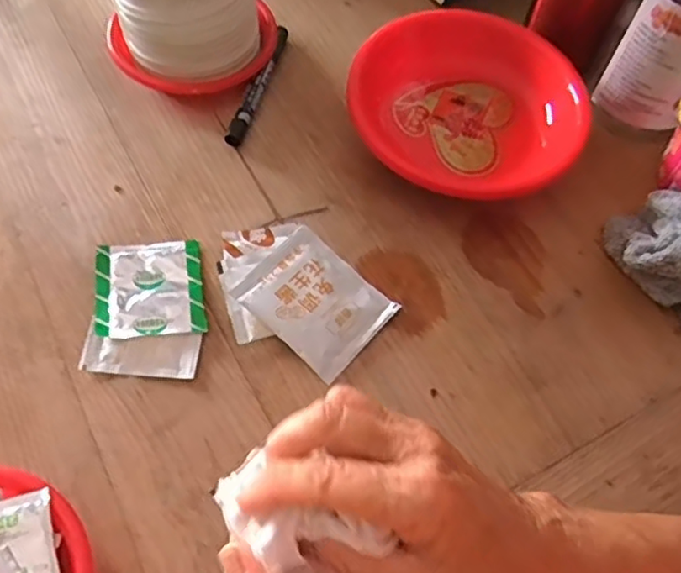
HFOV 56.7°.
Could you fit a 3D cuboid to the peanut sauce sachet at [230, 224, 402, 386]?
[{"bbox_3d":[-0.017,0.010,0.453,0.093,0.017,0.077,38,67,15],"label":"peanut sauce sachet"}]

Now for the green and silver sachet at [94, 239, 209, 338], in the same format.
[{"bbox_3d":[-0.136,0.001,0.452,0.073,0.011,0.077,-7,63,-7],"label":"green and silver sachet"}]

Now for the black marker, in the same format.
[{"bbox_3d":[-0.068,-0.176,0.545,0.015,0.019,0.135,18,63,6],"label":"black marker"}]

